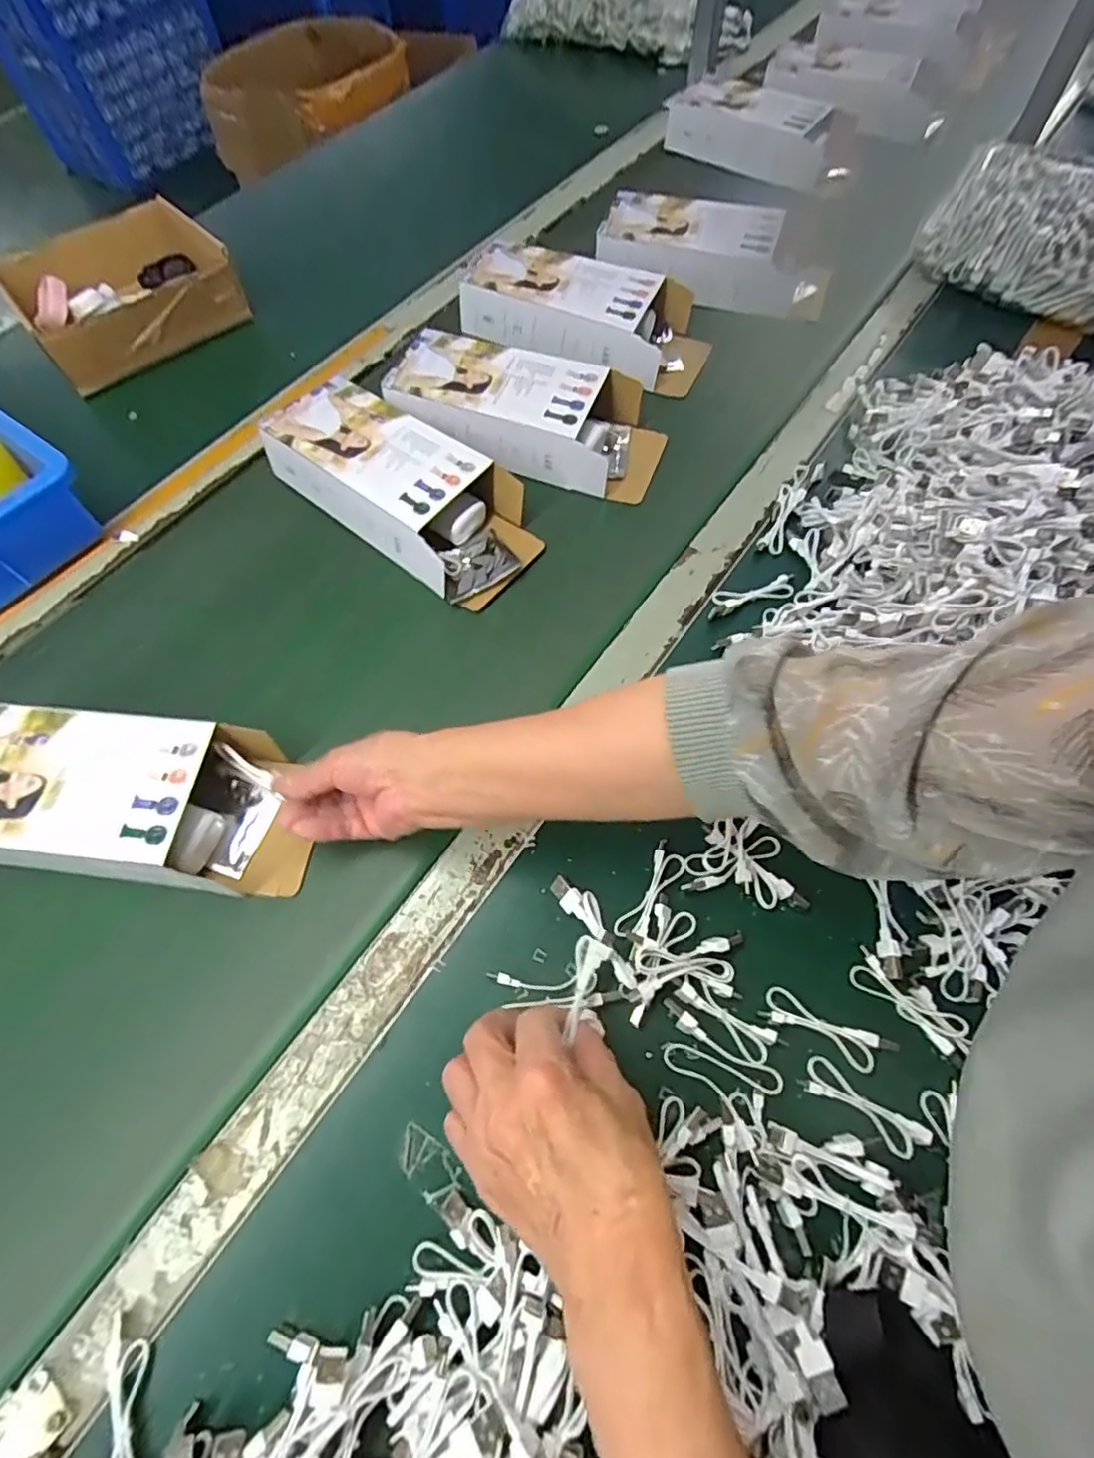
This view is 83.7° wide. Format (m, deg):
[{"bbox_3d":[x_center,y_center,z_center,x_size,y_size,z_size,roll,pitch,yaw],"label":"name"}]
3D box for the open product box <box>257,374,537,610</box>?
[{"bbox_3d":[-0.125,-0.213,0.536,0.253,0.065,0.110,35,70,18],"label":"open product box"}]

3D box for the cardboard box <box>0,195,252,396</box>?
[{"bbox_3d":[-0.470,-0.486,0.676,0.206,0.063,0.195,-37,71,-12],"label":"cardboard box"}]

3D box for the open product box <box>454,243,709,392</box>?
[{"bbox_3d":[0.042,-0.434,0.640,0.258,0.057,0.108,16,69,9],"label":"open product box"}]

